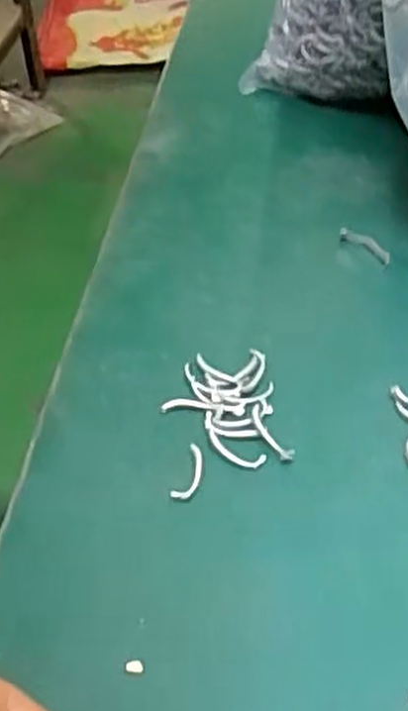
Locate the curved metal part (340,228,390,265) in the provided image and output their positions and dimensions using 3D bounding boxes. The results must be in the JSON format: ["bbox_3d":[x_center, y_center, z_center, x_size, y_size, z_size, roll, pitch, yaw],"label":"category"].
[{"bbox_3d":[0.093,-0.064,0.457,0.035,0.004,0.012,33,56,22],"label":"curved metal part"}]

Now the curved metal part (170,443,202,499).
[{"bbox_3d":[-0.006,0.052,0.356,0.010,0.004,0.029,15,51,10],"label":"curved metal part"}]

